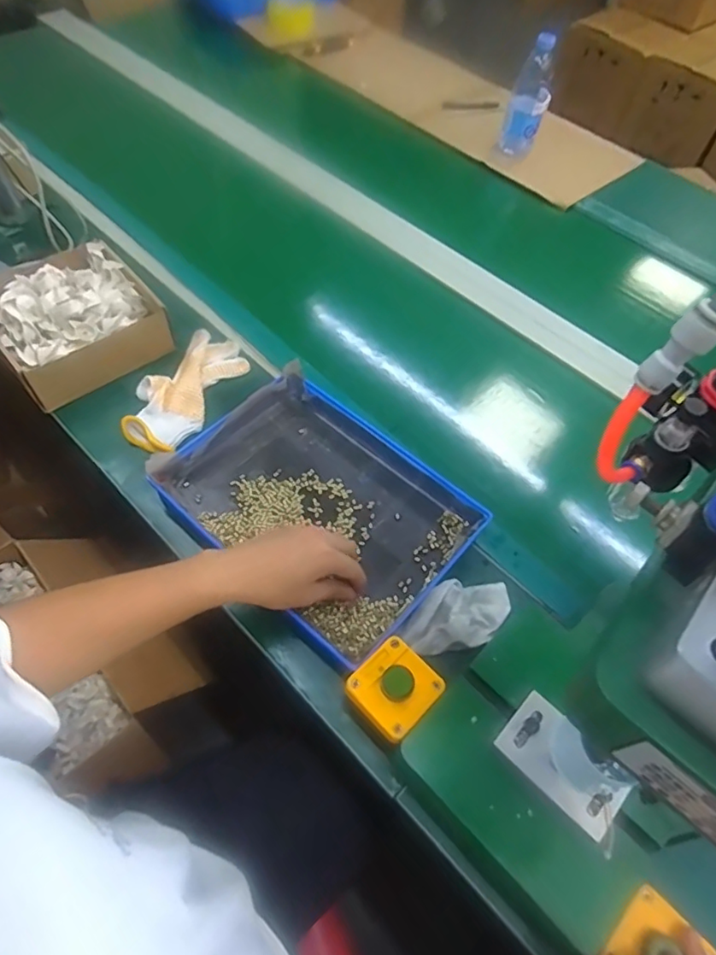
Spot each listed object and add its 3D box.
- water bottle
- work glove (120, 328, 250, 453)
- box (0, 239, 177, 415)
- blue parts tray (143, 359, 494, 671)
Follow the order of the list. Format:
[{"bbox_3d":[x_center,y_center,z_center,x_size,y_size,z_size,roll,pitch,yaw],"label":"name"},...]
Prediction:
[{"bbox_3d":[0.334,-0.741,1.103,0.080,0.202,0.060,17,56,7],"label":"water bottle"},{"bbox_3d":[-0.224,-0.118,0.732,0.094,0.024,0.208,22,57,10],"label":"work glove"},{"bbox_3d":[-0.383,-0.214,0.751,0.196,0.086,0.183,-33,65,-24],"label":"box"},{"bbox_3d":[-0.043,0.025,0.642,0.320,0.038,0.250,38,61,19],"label":"blue parts tray"}]

